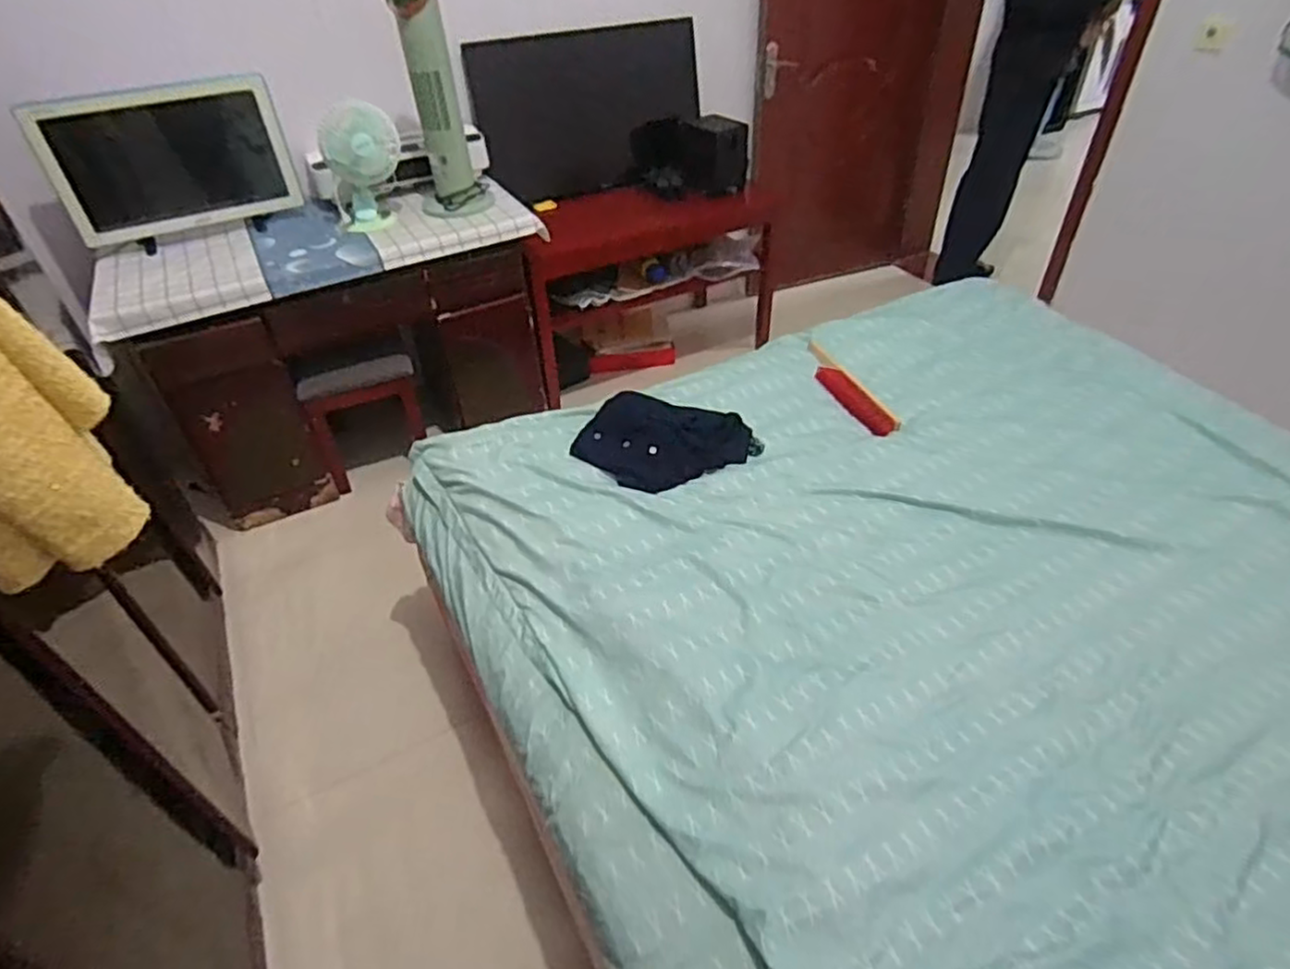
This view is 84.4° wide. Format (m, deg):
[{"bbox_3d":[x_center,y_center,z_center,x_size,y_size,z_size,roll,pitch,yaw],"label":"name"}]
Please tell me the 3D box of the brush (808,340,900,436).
[{"bbox_3d":[0.476,-0.254,1.717,0.093,0.035,0.420,-12,42,-11],"label":"brush"}]

